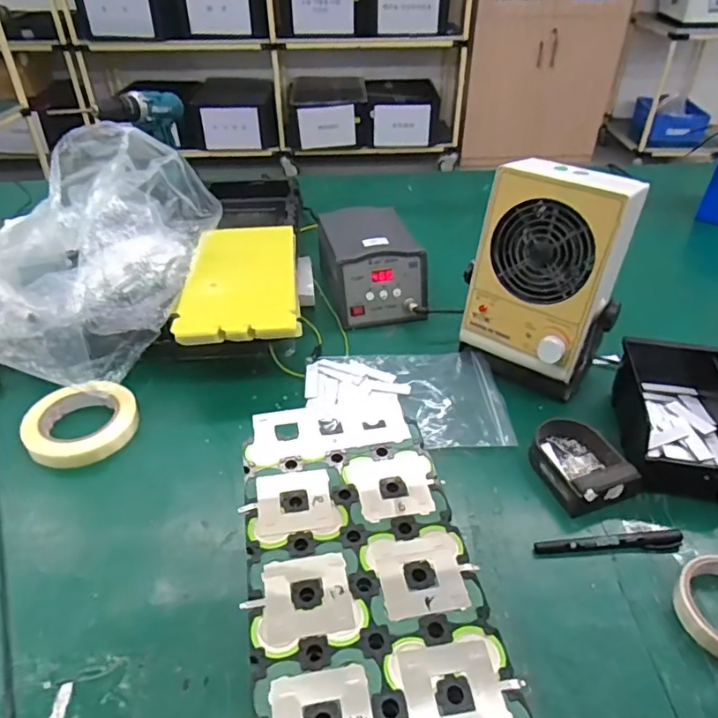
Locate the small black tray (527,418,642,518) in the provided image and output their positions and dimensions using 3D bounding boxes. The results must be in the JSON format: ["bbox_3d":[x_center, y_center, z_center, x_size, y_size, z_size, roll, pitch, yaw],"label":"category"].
[{"bbox_3d":[0.226,0.099,0.579,0.082,0.032,0.111,-17,43,-19],"label":"small black tray"}]

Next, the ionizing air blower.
[{"bbox_3d":[0.221,-0.092,0.649,0.161,0.241,0.125,30,48,31],"label":"ionizing air blower"}]

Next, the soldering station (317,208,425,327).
[{"bbox_3d":[0.017,-0.148,0.841,0.138,0.101,0.205,-7,40,-8],"label":"soldering station"}]

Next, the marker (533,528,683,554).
[{"bbox_3d":[0.233,0.171,0.514,0.136,0.014,0.018,-3,40,-4],"label":"marker"}]

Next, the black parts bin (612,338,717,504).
[{"bbox_3d":[0.349,0.050,0.612,0.122,0.068,0.192,7,40,8],"label":"black parts bin"}]

